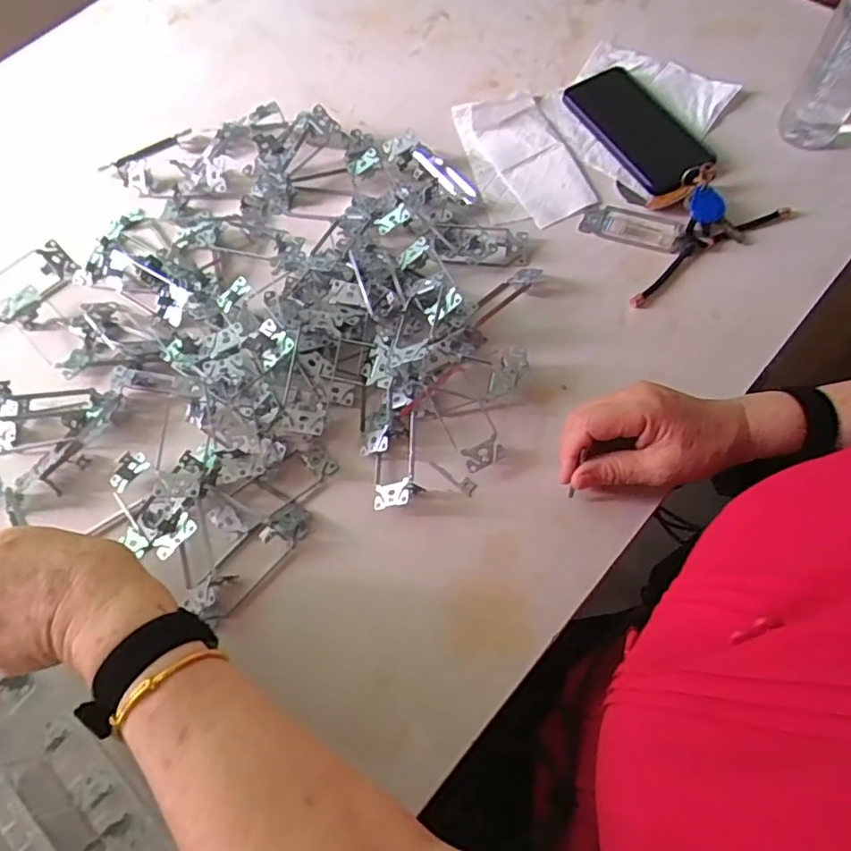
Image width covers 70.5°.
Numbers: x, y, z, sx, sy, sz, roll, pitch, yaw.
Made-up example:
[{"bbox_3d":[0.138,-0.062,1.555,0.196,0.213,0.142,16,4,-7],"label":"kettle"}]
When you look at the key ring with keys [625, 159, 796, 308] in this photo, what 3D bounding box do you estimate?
[{"bbox_3d":[0.250,-0.194,0.576,0.179,0.021,0.087,-31,68,-10],"label":"key ring with keys"}]

